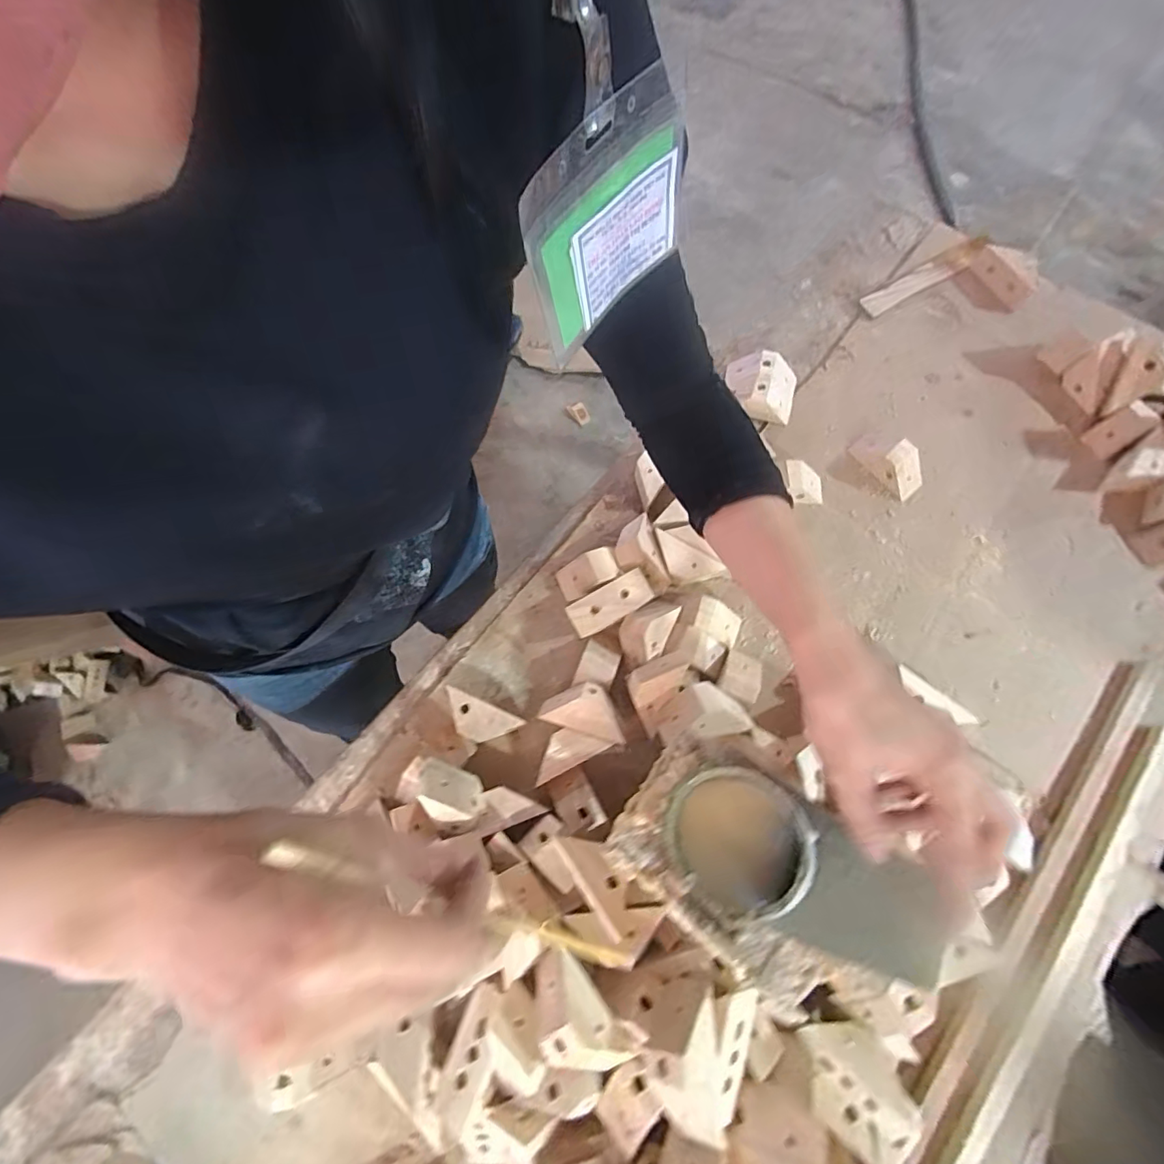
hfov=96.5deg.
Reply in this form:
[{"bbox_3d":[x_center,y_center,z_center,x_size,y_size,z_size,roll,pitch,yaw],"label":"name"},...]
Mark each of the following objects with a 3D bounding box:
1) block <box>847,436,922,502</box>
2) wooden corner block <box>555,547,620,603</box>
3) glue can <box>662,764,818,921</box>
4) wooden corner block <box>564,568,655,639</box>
[{"bbox_3d":[0.341,-0.133,0.575,0.041,0.033,0.081,-27,74,-7],"label":"block"},{"bbox_3d":[0.005,-0.007,0.550,0.061,0.038,0.038,-22,73,-6],"label":"wooden corner block"},{"bbox_3d":[0.094,0.156,0.320,0.085,0.063,0.078,13,73,5],"label":"glue can"},{"bbox_3d":[0.028,0.024,0.531,0.085,0.027,0.038,-28,74,-8],"label":"wooden corner block"}]

